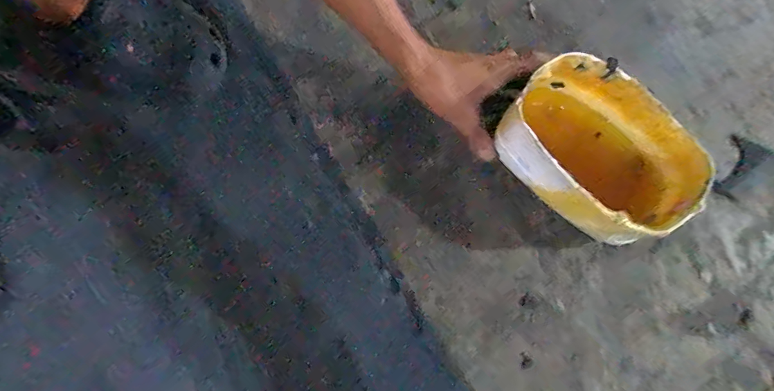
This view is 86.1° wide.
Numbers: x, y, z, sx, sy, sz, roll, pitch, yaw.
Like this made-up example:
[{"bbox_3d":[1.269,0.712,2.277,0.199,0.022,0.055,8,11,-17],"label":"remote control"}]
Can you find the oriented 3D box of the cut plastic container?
[{"bbox_3d":[0.218,-0.045,0.436,0.189,0.081,0.120,43,80,8],"label":"cut plastic container"}]

